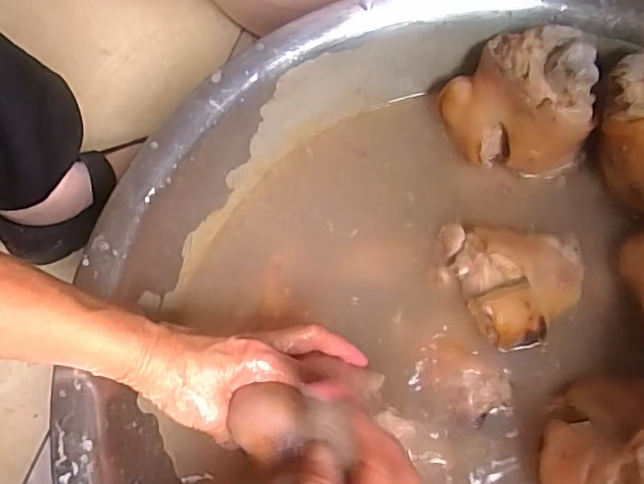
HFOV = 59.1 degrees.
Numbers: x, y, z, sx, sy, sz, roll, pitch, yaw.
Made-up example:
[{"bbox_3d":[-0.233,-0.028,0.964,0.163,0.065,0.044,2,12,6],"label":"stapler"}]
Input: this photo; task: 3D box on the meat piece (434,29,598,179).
[{"bbox_3d":[0.144,-0.104,0.419,0.102,0.090,0.072,14,72,10],"label":"meat piece"}]

